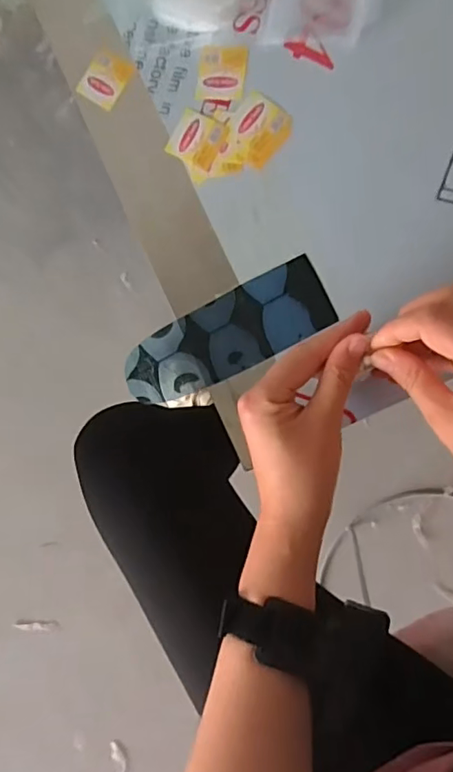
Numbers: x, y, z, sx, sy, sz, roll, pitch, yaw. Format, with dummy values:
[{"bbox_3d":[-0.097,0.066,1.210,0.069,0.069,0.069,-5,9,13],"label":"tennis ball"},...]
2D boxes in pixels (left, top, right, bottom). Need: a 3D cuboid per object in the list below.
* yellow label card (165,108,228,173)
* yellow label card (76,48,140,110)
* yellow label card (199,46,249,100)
[{"bbox_3d":[-0.024,-0.202,0.441,0.042,0.004,0.040,28,92,12],"label":"yellow label card"},{"bbox_3d":[-0.104,-0.262,0.458,0.040,0.004,0.043,33,93,11],"label":"yellow label card"},{"bbox_3d":[-0.003,-0.255,0.439,0.038,0.004,0.043,7,88,12],"label":"yellow label card"}]

